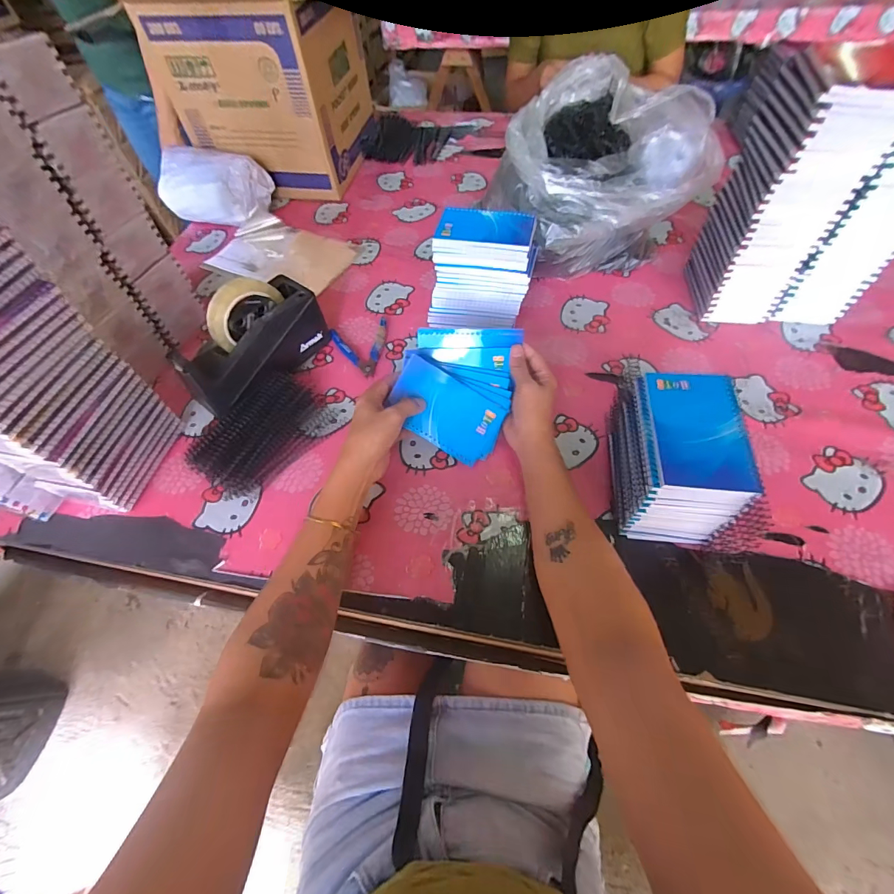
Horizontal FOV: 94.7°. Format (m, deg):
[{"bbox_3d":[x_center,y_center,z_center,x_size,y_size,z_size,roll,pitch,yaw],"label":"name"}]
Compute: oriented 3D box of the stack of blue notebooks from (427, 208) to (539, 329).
[{"bbox_3d":[0.052,-0.257,0.604,0.144,0.127,0.109,9,59,9],"label":"stack of blue notebooks"}]

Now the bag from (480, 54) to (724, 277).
[{"bbox_3d":[0.224,-0.417,0.635,0.294,0.208,0.218,-16,58,-6],"label":"bag"}]

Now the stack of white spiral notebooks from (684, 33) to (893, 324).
[{"bbox_3d":[0.456,-0.297,0.521,0.191,0.284,0.140,-1,58,3],"label":"stack of white spiral notebooks"}]

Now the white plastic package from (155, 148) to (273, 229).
[{"bbox_3d":[-0.451,-0.506,0.792,0.191,0.086,0.113,11,59,10],"label":"white plastic package"}]

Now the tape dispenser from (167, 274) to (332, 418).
[{"bbox_3d":[-0.263,-0.146,0.552,0.074,0.112,0.199,31,65,20],"label":"tape dispenser"}]

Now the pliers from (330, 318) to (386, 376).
[{"bbox_3d":[-0.123,-0.146,0.618,0.084,0.013,0.106,-16,58,-7],"label":"pliers"}]

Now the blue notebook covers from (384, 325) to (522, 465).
[{"bbox_3d":[0.011,-0.076,0.509,0.137,0.014,0.164,18,85,2],"label":"blue notebook covers"}]

